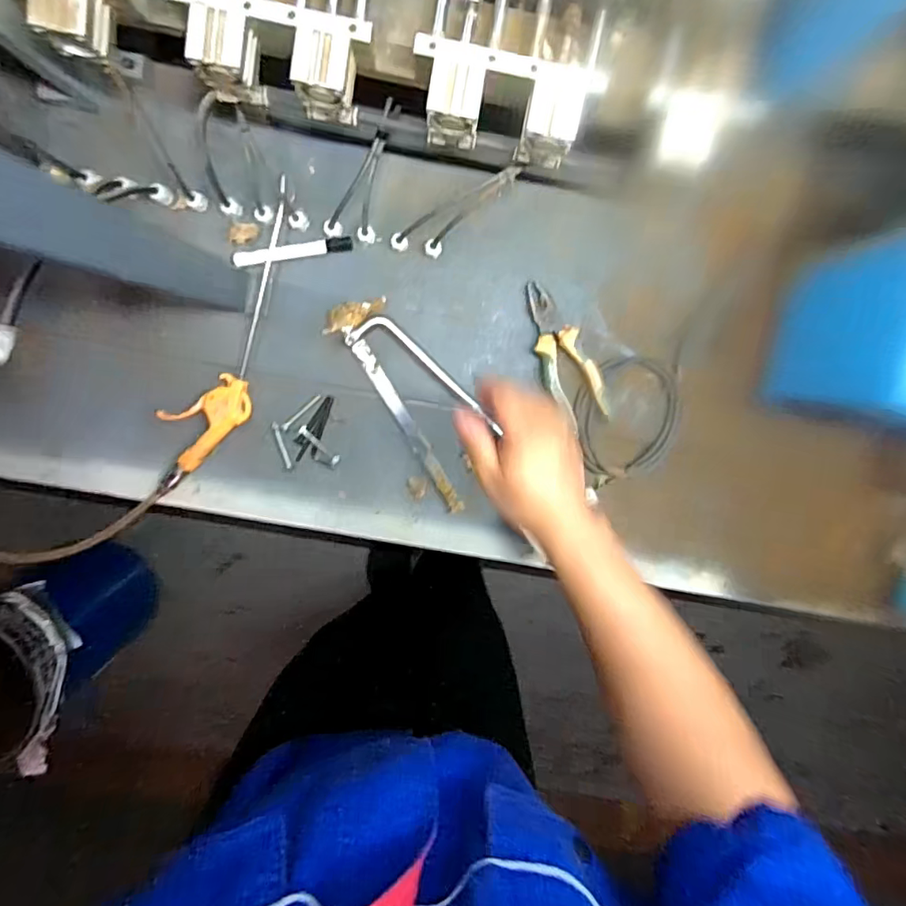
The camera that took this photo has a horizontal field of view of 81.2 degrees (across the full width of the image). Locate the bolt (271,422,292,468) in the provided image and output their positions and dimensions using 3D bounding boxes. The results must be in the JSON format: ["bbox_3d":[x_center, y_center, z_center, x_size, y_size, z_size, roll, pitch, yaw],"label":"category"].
[{"bbox_3d":[-0.220,-0.009,0.679,0.008,0.010,0.062,-13,99,0],"label":"bolt"}]

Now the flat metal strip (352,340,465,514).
[{"bbox_3d":[-0.055,-0.030,0.671,0.020,0.007,0.245,-30,99,3],"label":"flat metal strip"}]

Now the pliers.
[{"bbox_3d":[0.131,-0.120,0.644,0.060,0.022,0.179,-27,99,3],"label":"pliers"}]

